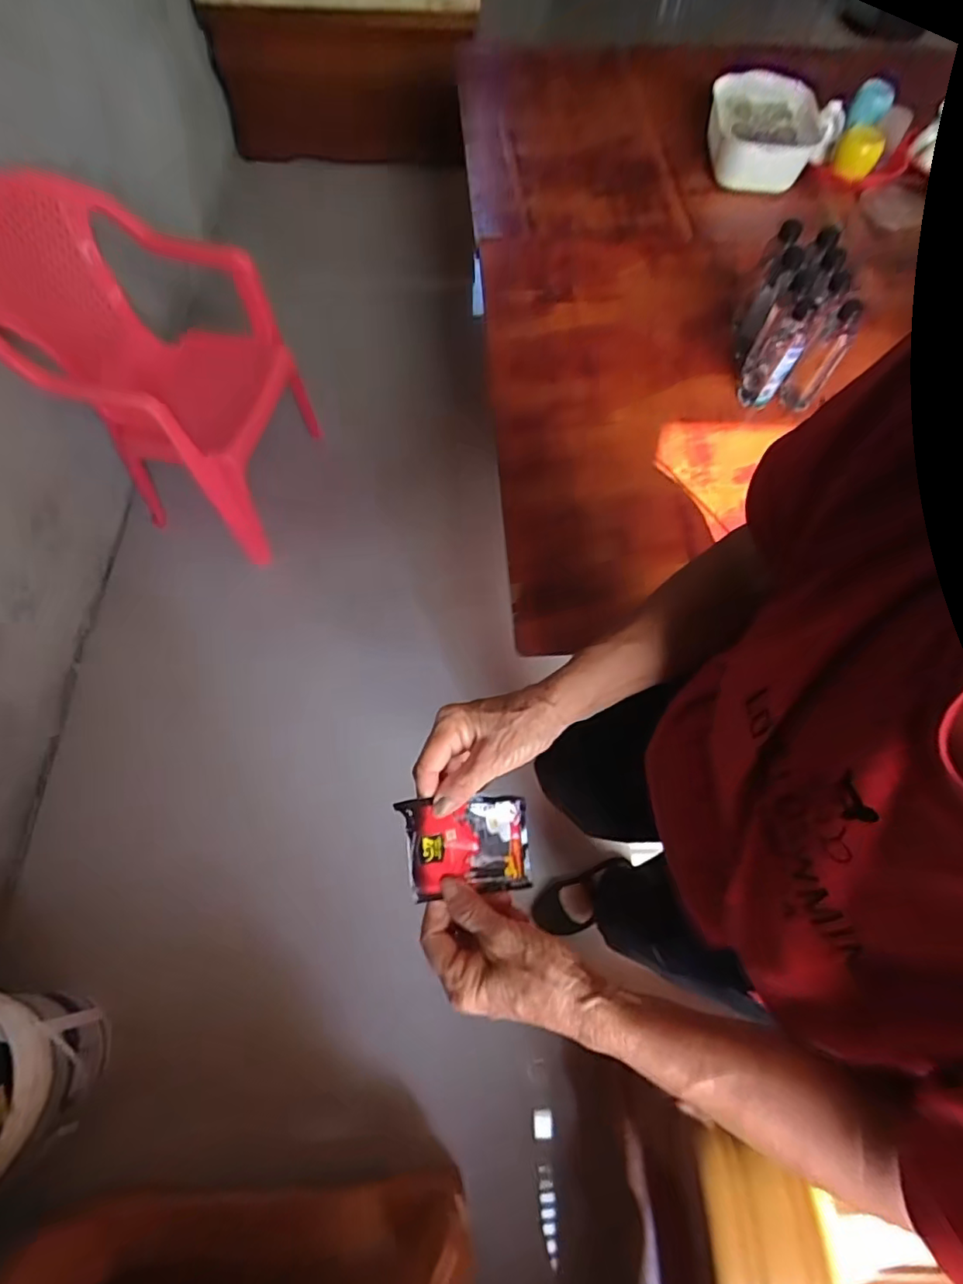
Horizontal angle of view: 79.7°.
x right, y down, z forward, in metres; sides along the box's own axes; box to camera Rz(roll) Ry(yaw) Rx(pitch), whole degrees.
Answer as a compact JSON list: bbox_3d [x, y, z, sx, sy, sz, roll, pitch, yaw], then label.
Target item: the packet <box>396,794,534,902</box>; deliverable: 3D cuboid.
[{"bbox_3d":[-0.010,0.142,0.404,0.094,0.016,0.063,2,73,-23],"label":"packet"}]

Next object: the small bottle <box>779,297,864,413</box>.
[{"bbox_3d":[0.544,-0.460,0.934,0.056,0.161,0.065,31,68,12],"label":"small bottle"}]

